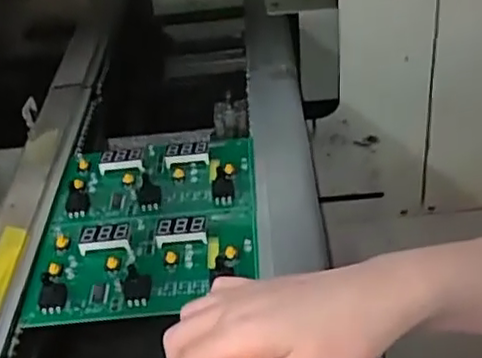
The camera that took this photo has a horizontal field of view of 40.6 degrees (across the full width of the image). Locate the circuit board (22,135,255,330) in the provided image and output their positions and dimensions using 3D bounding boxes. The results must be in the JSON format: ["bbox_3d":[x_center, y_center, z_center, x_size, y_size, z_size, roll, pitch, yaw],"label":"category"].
[{"bbox_3d":[-0.072,0.029,0.515,0.162,0.026,0.188,-3,37,1],"label":"circuit board"}]

